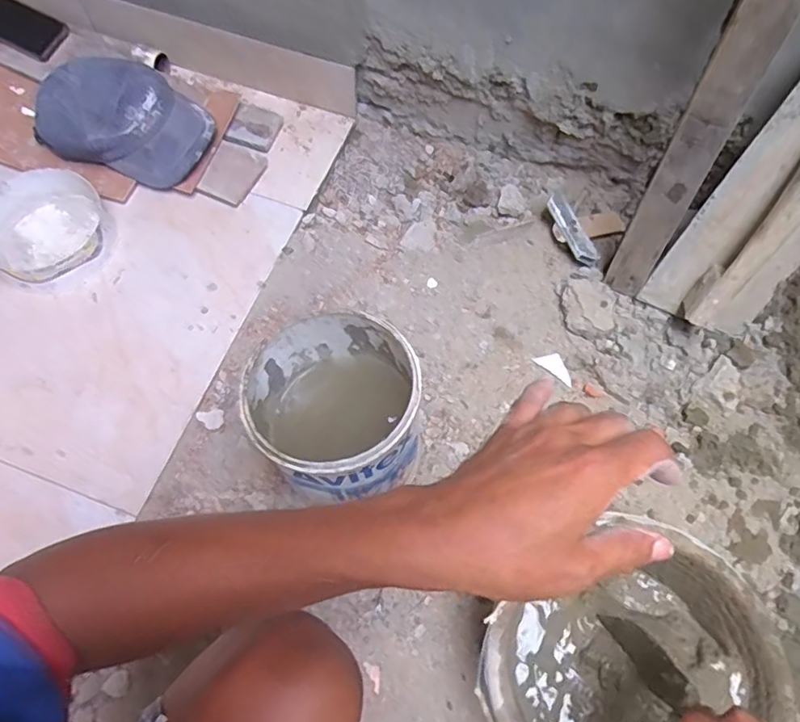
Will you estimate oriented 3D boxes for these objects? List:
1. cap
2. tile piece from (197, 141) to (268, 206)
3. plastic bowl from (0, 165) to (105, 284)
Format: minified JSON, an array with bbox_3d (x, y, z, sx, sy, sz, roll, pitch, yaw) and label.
[{"bbox_3d":[-0.409,-0.358,0.854,0.243,0.119,0.148,9,66,4],"label":"cap"},{"bbox_3d":[-0.256,-0.290,0.877,0.071,0.010,0.097,27,73,-15],"label":"tile piece"},{"bbox_3d":[-0.501,-0.189,0.806,0.154,0.067,0.169,0,65,0],"label":"plastic bowl"}]

